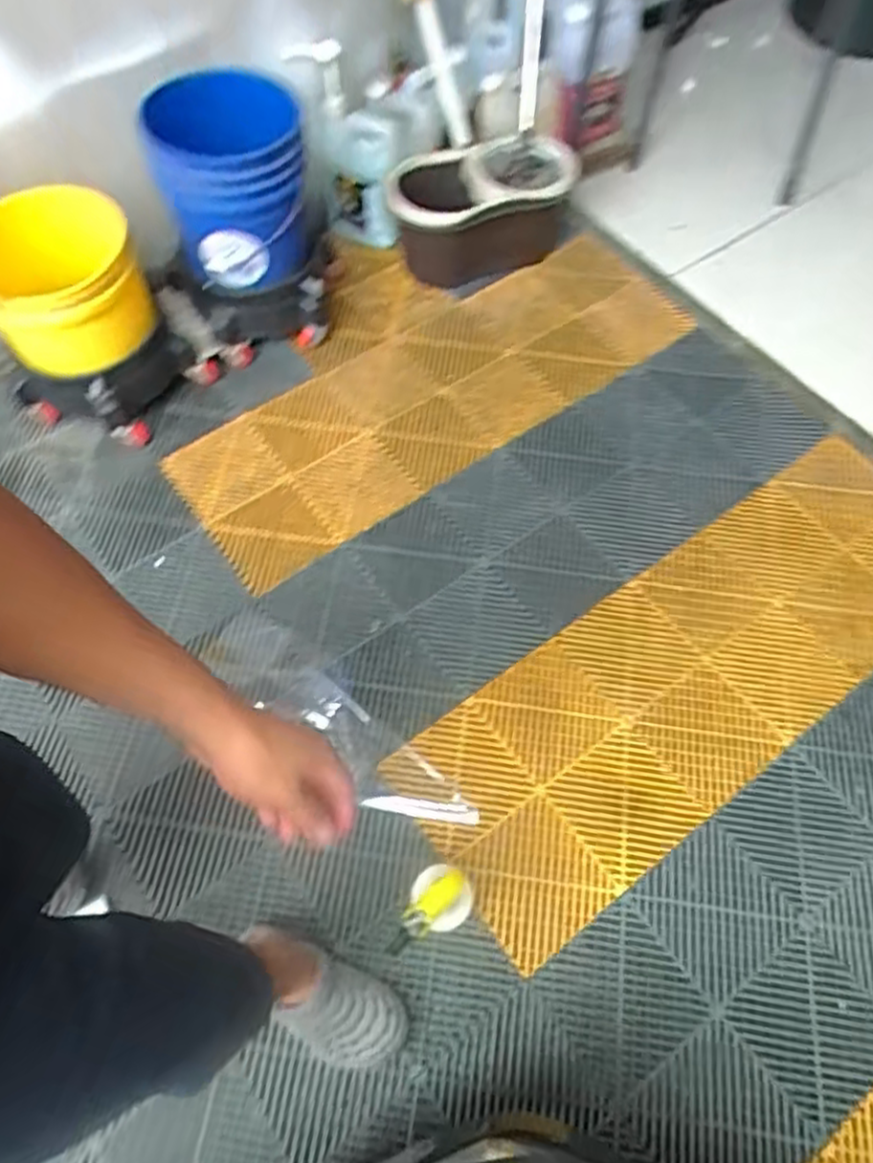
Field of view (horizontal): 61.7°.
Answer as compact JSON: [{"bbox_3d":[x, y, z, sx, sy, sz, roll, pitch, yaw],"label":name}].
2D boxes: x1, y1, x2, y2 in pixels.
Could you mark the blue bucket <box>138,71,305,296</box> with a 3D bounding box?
[{"bbox_3d":[-0.406,-0.802,1.486,0.279,0.328,0.279,0,63,0],"label":"blue bucket"}]

